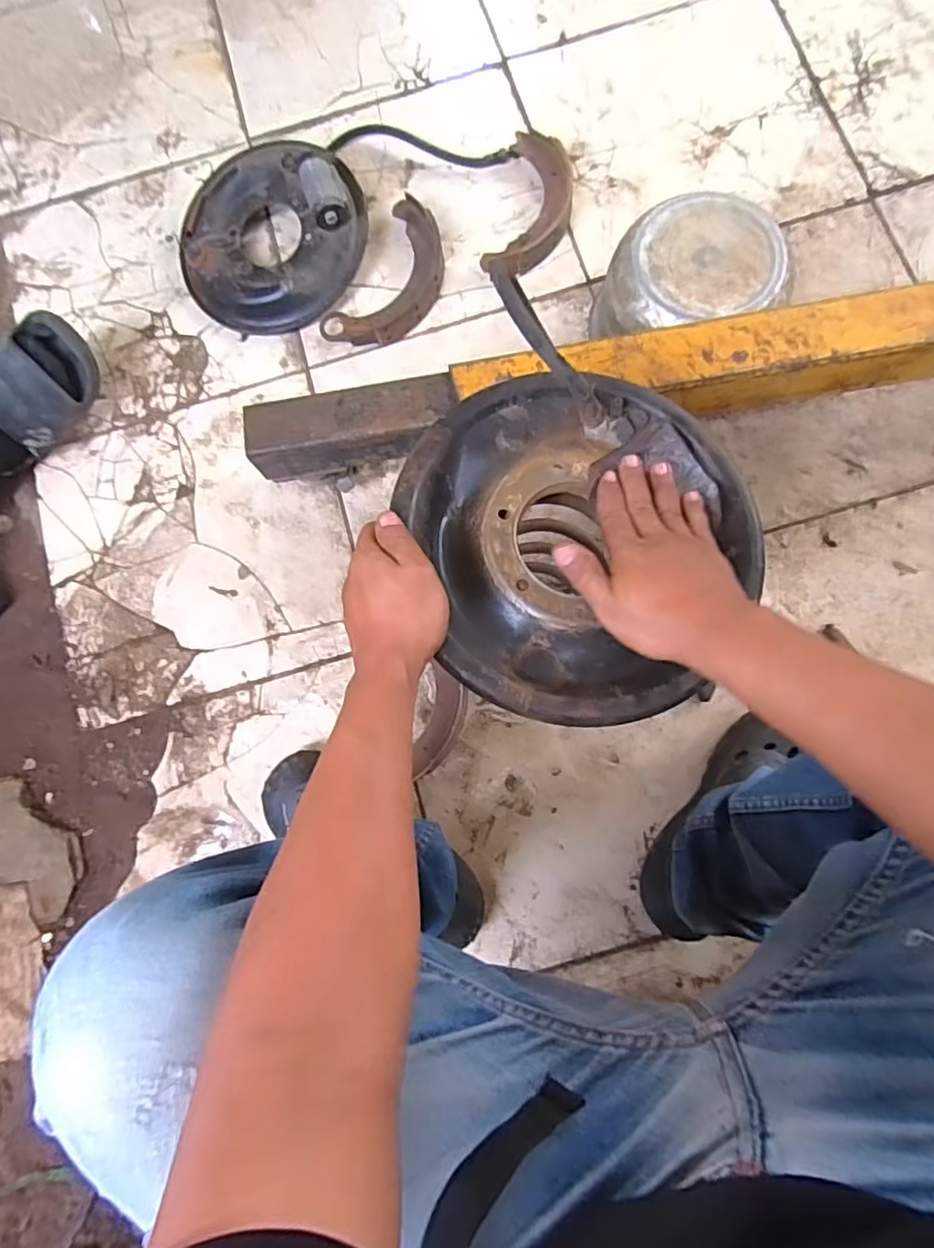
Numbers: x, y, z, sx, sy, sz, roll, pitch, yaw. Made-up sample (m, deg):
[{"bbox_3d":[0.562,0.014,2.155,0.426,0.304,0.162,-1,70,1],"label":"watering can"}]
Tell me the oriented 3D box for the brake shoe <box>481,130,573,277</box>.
[{"bbox_3d":[0.093,-0.583,0.858,0.104,0.033,0.226,15,83,7],"label":"brake shoe"}]

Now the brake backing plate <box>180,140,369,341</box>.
[{"bbox_3d":[-0.276,-0.543,0.849,0.257,0.090,0.251,-1,81,4],"label":"brake backing plate"}]

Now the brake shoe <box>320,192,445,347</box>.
[{"bbox_3d":[-0.099,-0.475,0.853,0.121,0.033,0.228,30,85,8],"label":"brake shoe"}]

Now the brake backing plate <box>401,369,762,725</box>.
[{"bbox_3d":[0.089,-0.068,0.444,0.241,0.046,0.258,-1,81,4],"label":"brake backing plate"}]

